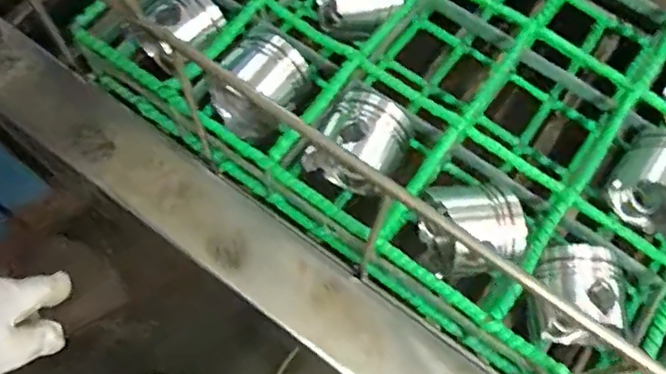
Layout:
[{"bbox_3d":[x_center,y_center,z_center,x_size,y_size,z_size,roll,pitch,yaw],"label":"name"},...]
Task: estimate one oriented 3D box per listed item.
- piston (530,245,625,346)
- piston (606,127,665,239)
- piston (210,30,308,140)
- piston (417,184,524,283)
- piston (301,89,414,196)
[{"bbox_3d":[0.231,0.108,0.599,0.081,0.078,0.093,7,69,0],"label":"piston"},{"bbox_3d":[0.357,-0.004,0.662,0.093,0.084,0.105,37,72,11],"label":"piston"},{"bbox_3d":[-0.079,-0.114,0.678,0.092,0.071,0.109,33,71,10],"label":"piston"},{"bbox_3d":[0.144,0.049,0.640,0.100,0.094,0.093,-13,70,-7],"label":"piston"},{"bbox_3d":[0.034,-0.045,0.660,0.093,0.072,0.100,33,71,10],"label":"piston"}]

